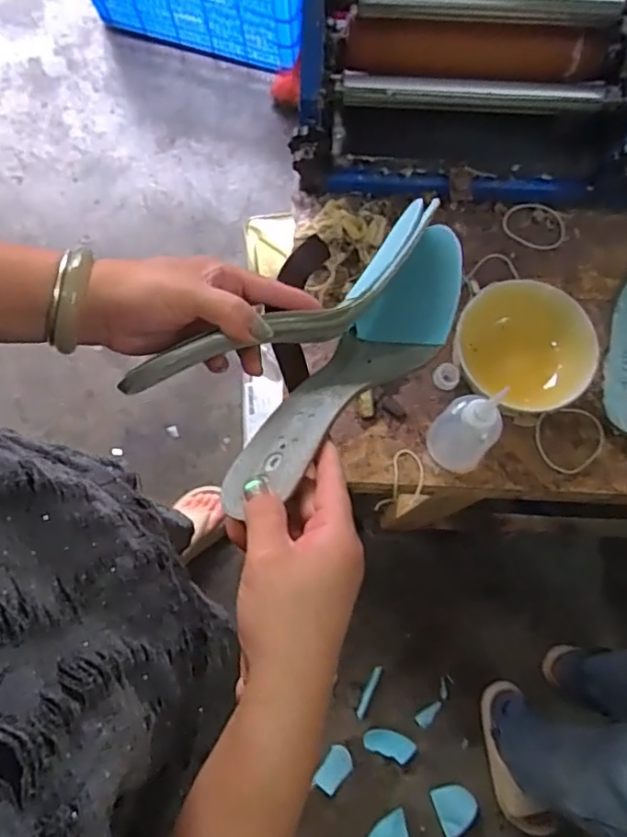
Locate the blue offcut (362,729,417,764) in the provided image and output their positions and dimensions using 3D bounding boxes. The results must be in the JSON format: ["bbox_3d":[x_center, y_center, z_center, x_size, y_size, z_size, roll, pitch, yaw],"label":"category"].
[{"bbox_3d":[0.155,0.661,1.223,0.104,0.012,0.049,20,77,4],"label":"blue offcut"}]

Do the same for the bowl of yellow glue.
[{"bbox_3d":[0.226,-0.073,0.661,0.143,0.058,0.141,0,77,-1],"label":"bowl of yellow glue"}]

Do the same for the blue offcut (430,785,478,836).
[{"bbox_3d":[0.284,0.780,1.203,0.084,0.008,0.088,-26,63,1],"label":"blue offcut"}]

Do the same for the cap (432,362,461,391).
[{"bbox_3d":[0.151,-0.047,0.689,0.027,0.014,0.029,0,77,-1],"label":"cap"}]

